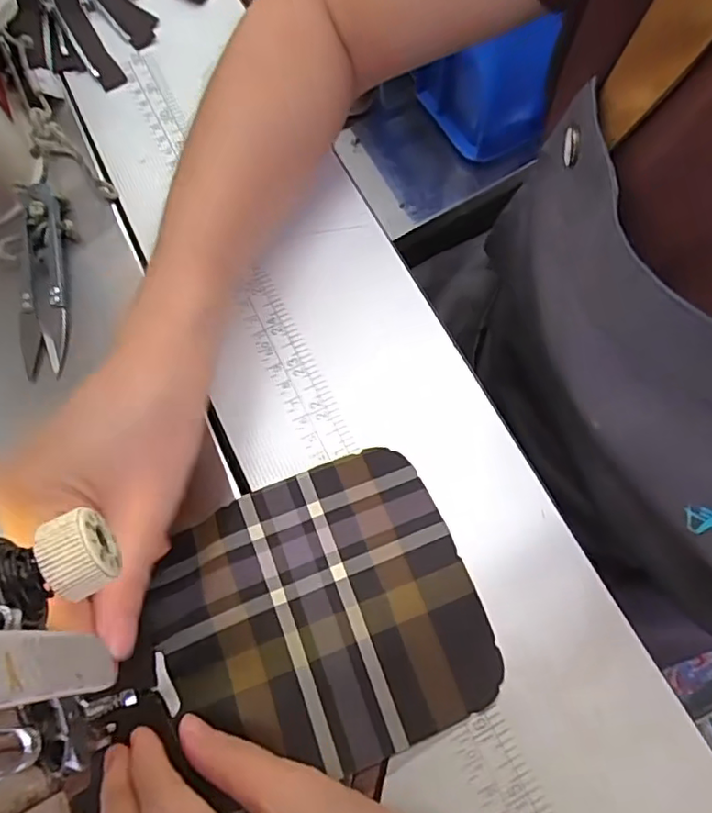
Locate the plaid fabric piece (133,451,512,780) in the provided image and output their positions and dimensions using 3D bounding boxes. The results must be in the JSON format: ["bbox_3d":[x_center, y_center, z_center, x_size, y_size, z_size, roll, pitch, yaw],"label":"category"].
[{"bbox_3d":[-0.015,0.087,0.245,0.127,0.010,0.114,-23,71,-7],"label":"plaid fabric piece"}]

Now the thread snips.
[{"bbox_3d":[-0.161,-0.065,0.297,0.024,0.023,0.098,-7,69,-1],"label":"thread snips"}]

